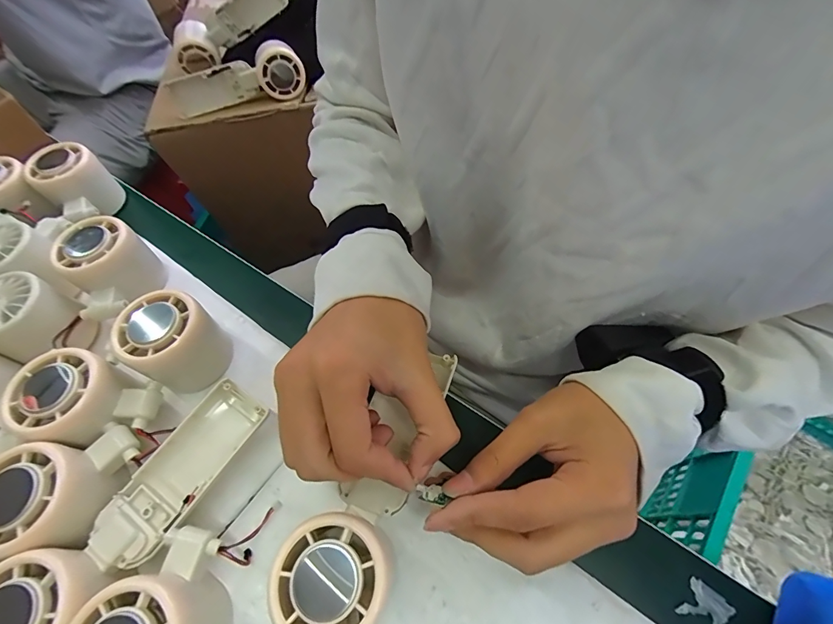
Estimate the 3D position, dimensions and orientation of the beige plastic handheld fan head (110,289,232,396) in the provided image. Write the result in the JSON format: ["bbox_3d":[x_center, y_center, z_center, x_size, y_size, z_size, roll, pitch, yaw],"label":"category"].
[{"bbox_3d":[-0.165,0.022,0.281,0.058,0.058,0.054,38,69,22],"label":"beige plastic handheld fan head"}]

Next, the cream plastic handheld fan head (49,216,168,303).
[{"bbox_3d":[-0.237,-0.033,0.325,0.061,0.071,0.055,29,66,18],"label":"cream plastic handheld fan head"}]

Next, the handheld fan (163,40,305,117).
[{"bbox_3d":[-0.226,-0.298,0.514,0.161,0.051,0.054,-11,60,-3],"label":"handheld fan"}]

